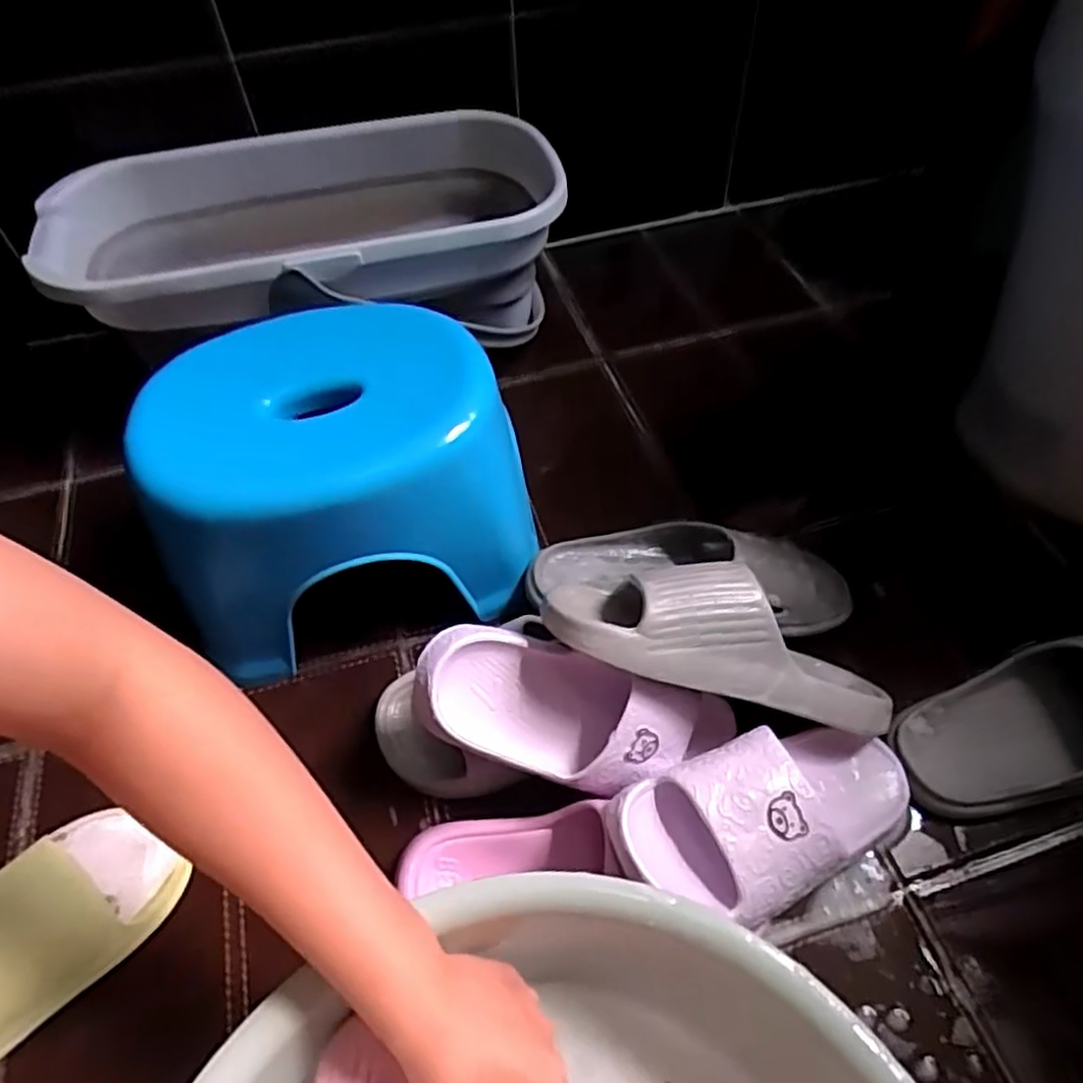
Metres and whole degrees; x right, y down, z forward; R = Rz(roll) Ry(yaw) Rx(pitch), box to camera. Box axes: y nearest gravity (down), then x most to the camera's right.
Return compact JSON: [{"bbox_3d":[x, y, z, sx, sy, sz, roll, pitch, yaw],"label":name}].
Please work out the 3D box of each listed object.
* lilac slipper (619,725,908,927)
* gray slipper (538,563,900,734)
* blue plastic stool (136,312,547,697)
[{"bbox_3d":[0.162,0.175,0.458,0.229,0.067,0.093,-3,50,-29],"label":"lilac slipper"},{"bbox_3d":[0.127,0.078,0.497,0.260,0.096,0.090,19,55,-4],"label":"gray slipper"},{"bbox_3d":[-0.163,-0.053,0.590,0.273,0.169,0.232,-23,55,-14],"label":"blue plastic stool"}]

